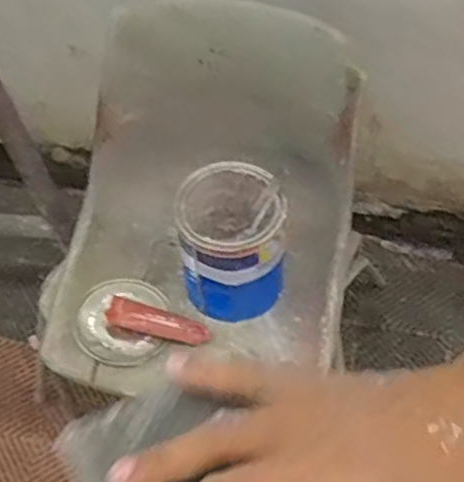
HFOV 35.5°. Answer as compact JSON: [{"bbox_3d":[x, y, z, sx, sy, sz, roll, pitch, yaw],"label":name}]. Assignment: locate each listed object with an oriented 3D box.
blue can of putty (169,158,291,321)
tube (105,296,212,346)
[{"bbox_3d":[0.000,-0.003,1.157,0.170,0.219,0.188,-4,58,-1],"label":"blue can of putty"},{"bbox_3d":[-0.118,0.128,1.143,0.163,0.032,0.048,15,60,10],"label":"tube"}]

